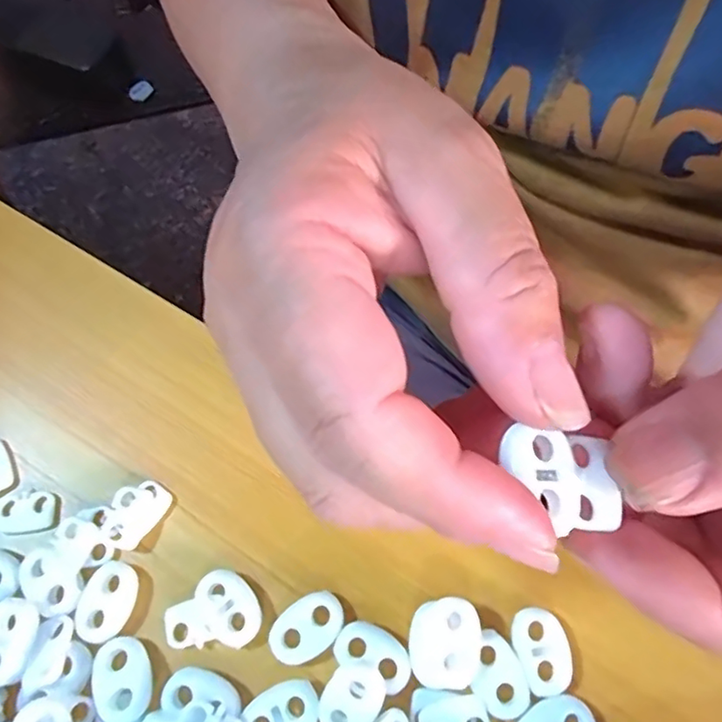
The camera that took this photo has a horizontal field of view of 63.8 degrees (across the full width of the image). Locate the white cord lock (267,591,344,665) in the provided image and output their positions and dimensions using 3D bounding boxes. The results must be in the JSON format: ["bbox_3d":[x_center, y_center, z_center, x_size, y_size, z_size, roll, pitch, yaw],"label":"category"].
[{"bbox_3d":[-0.016,0.076,0.166,0.022,0.004,0.015,-38,71,-12],"label":"white cord lock"}]

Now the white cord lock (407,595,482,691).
[{"bbox_3d":[0.023,0.077,0.158,0.018,0.010,0.022,1,68,3],"label":"white cord lock"}]

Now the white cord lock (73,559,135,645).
[{"bbox_3d":[-0.075,0.070,0.170,0.015,0.004,0.022,14,69,8],"label":"white cord lock"}]

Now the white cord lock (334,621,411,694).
[{"bbox_3d":[0.004,0.082,0.162,0.022,0.004,0.013,27,72,13],"label":"white cord lock"}]

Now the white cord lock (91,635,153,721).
[{"bbox_3d":[-0.067,0.089,0.161,0.015,0.004,0.022,-26,69,-8],"label":"white cord lock"}]

